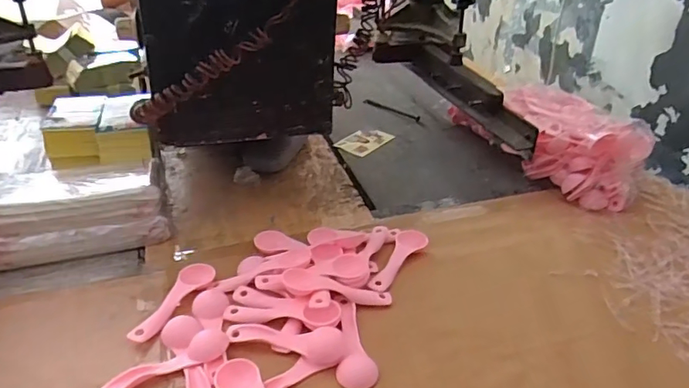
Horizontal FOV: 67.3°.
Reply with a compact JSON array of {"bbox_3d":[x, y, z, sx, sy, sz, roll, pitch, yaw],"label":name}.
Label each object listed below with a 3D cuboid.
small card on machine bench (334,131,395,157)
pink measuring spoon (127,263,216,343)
[{"bbox_3d":[0.033,-0.086,0.839,0.058,0.004,0.088,26,39,31],"label":"small card on machine bench"},{"bbox_3d":[-0.165,0.108,0.509,0.032,0.017,0.104,13,38,12],"label":"pink measuring spoon"}]

